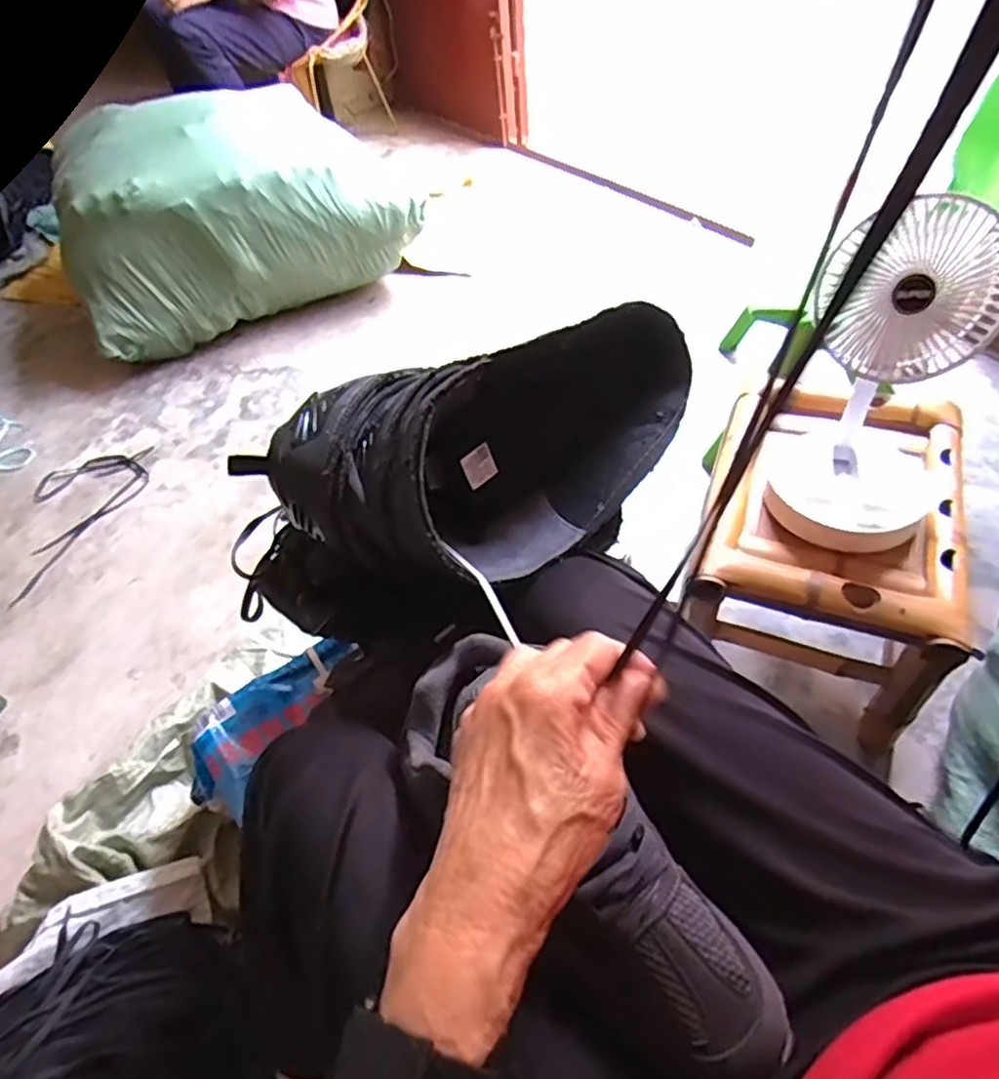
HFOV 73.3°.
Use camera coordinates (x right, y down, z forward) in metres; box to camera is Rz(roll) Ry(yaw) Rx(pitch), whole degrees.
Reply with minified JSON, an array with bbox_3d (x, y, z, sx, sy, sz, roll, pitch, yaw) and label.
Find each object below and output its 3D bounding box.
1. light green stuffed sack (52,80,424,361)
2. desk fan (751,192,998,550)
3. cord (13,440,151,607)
[{"bbox_3d":[-0.592,-0.769,1.516,0.717,0.359,0.470,-20,50,-10],"label":"light green stuffed sack"},{"bbox_3d":[0.394,-0.156,0.673,0.157,0.284,0.232,30,59,28],"label":"desk fan"},{"bbox_3d":[-0.741,-0.045,1.205,0.217,0.008,0.306,-17,50,-8],"label":"cord"}]

